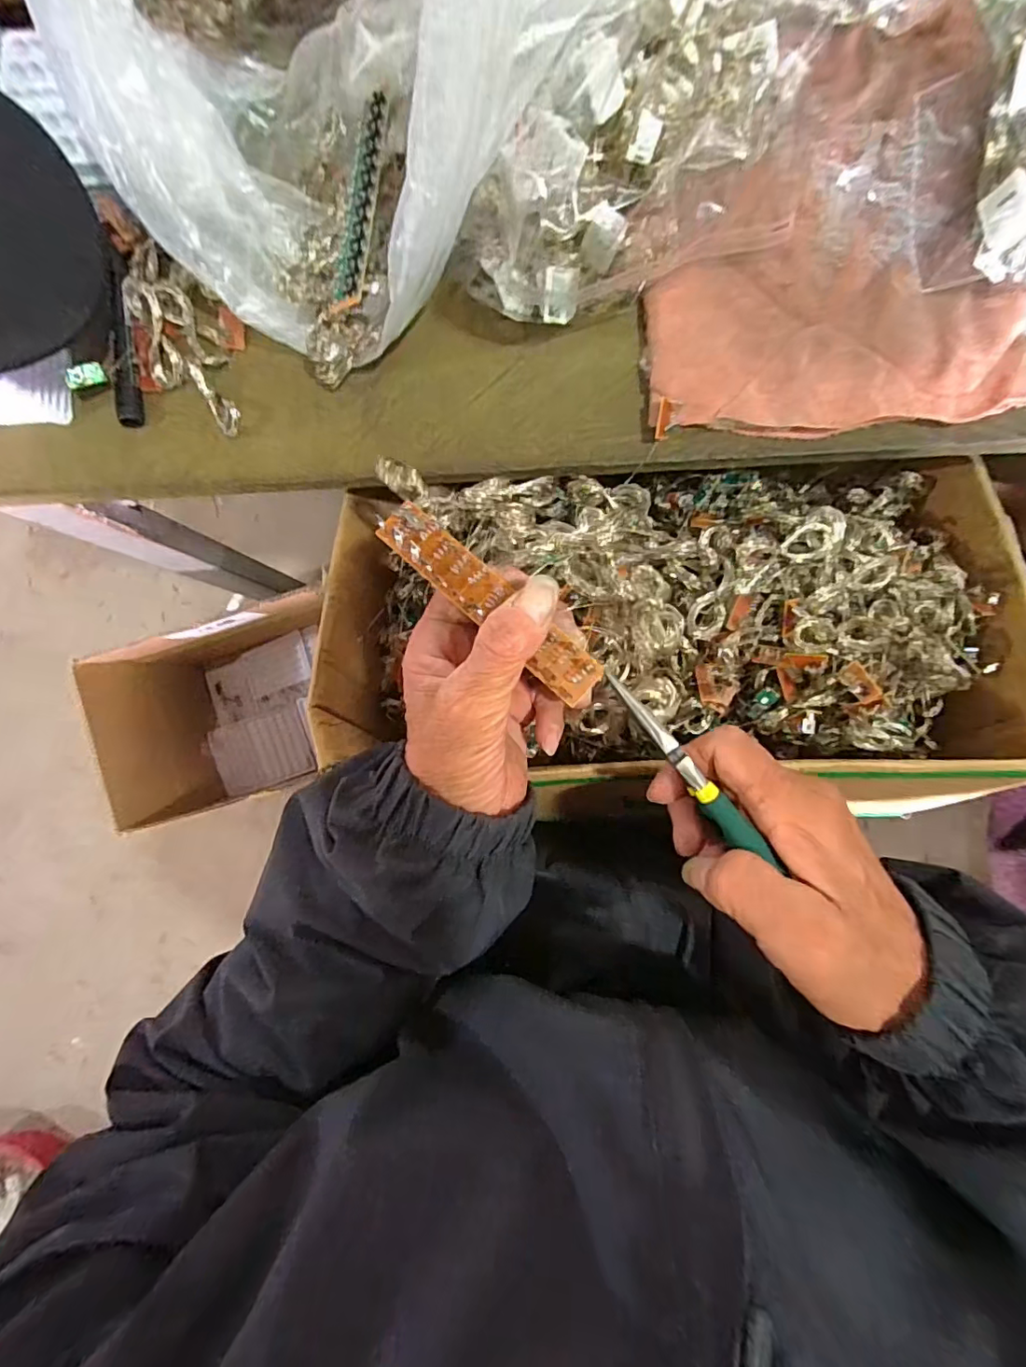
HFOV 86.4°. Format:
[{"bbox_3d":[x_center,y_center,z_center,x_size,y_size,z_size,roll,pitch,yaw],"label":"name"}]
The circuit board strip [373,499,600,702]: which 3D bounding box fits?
[{"bbox_3d":[-0.010,-0.036,0.235,0.114,0.005,0.022,42,88,5],"label":"circuit board strip"}]

